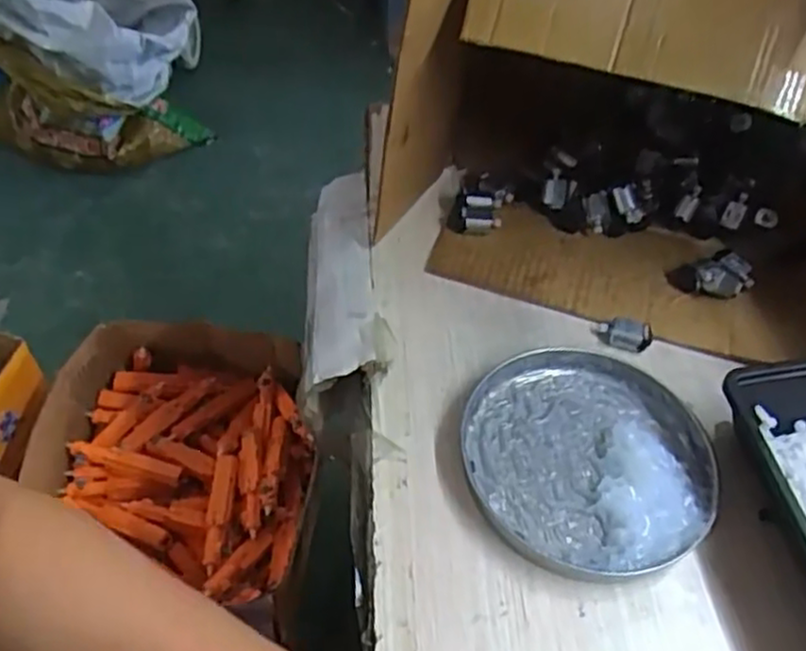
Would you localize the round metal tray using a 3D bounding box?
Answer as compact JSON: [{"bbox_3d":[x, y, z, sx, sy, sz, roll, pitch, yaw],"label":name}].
[{"bbox_3d":[0.112,0.072,0.426,0.143,0.021,0.141,3,49,-3],"label":"round metal tray"}]

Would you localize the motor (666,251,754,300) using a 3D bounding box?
[{"bbox_3d":[0.226,-0.036,0.524,0.052,0.020,0.036,-12,52,-15],"label":"motor"}]

